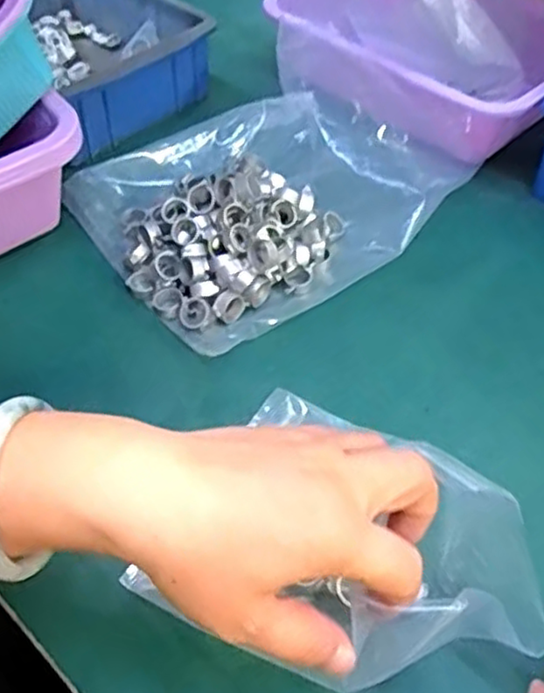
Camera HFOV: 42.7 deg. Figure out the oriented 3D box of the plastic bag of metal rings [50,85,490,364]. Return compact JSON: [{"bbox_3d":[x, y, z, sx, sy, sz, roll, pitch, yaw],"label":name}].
[{"bbox_3d":[0.000,-0.128,0.527,0.267,0.050,0.208,-30,57,-23],"label":"plastic bag of metal rings"}]

